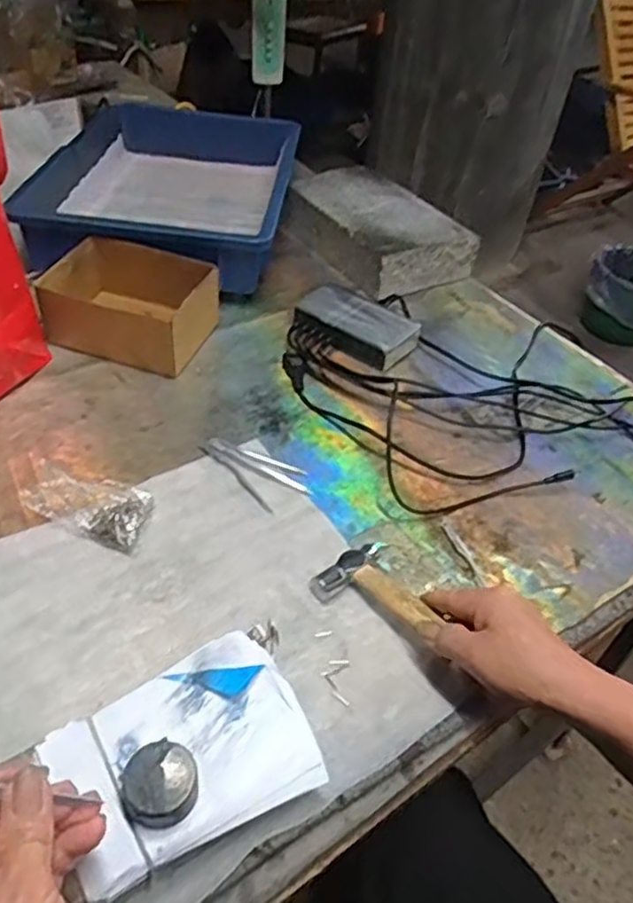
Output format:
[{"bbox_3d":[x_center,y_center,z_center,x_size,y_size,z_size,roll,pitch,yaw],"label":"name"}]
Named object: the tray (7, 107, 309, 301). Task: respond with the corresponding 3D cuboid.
[{"bbox_3d":[-0.182,-0.353,0.909,0.282,0.085,0.435,5,44,-2],"label":"tray"}]

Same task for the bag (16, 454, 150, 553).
[{"bbox_3d":[-0.184,0.038,0.551,0.094,0.040,0.058,12,44,6],"label":"bag"}]

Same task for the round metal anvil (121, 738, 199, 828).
[{"bbox_3d":[-0.084,0.180,0.369,0.040,0.019,0.038,4,44,-3],"label":"round metal anvil"}]

